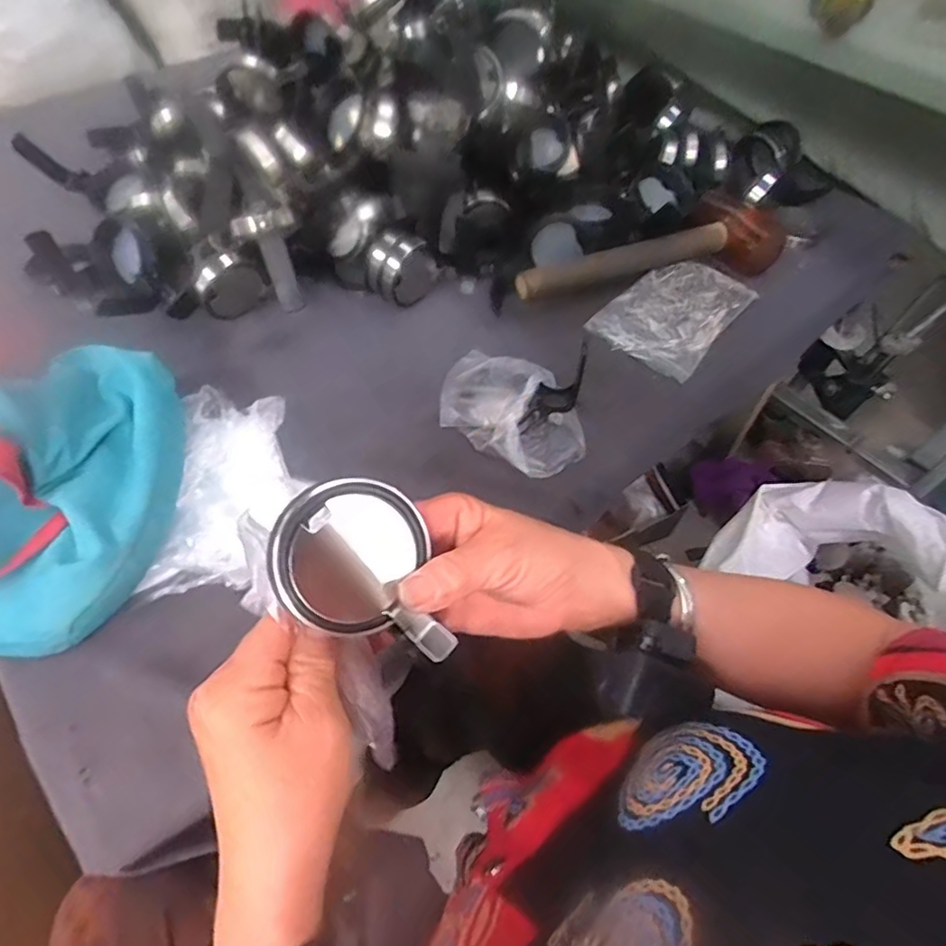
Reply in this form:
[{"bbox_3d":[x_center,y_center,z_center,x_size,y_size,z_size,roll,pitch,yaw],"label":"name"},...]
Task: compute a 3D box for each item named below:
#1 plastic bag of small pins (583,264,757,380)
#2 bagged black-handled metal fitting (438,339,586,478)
[{"bbox_3d":[0.209,-0.167,0.592,0.106,0.027,0.153,36,60,22],"label":"plastic bag of small pins"},{"bbox_3d":[0.040,-0.062,0.492,0.126,0.065,0.106,21,56,13],"label":"bagged black-handled metal fitting"}]

